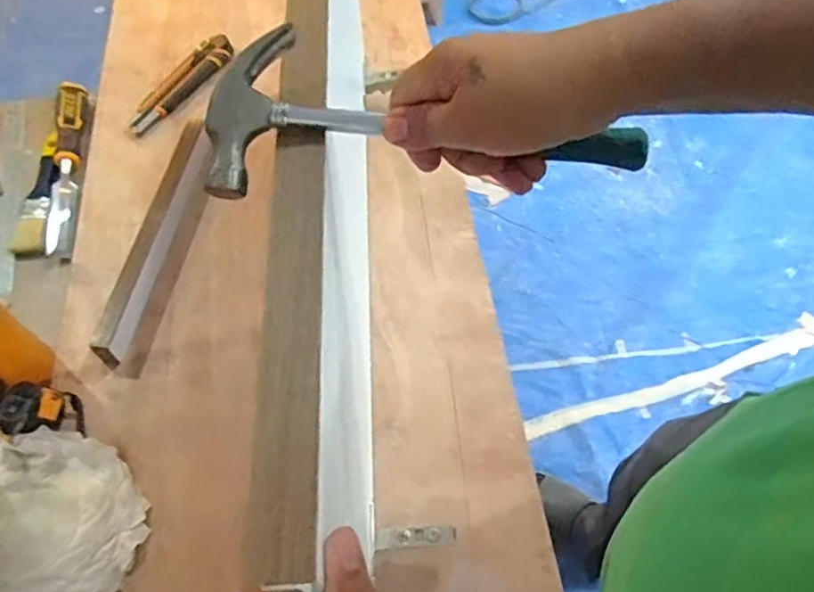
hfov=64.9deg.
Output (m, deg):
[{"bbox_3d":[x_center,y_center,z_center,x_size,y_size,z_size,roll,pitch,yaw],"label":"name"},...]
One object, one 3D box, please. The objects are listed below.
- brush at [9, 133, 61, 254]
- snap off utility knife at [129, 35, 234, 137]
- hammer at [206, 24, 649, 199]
[{"bbox_3d":[-0.441,-0.130,0.770,0.039,0.028,0.173,-2,56,-1],"label":"brush"},{"bbox_3d":[-0.297,-0.281,0.850,0.039,0.030,0.187,26,60,17],"label":"snap off utility knife"},{"bbox_3d":[0.005,-0.093,0.365,0.234,0.036,0.094,7,57,-1],"label":"hammer"}]

